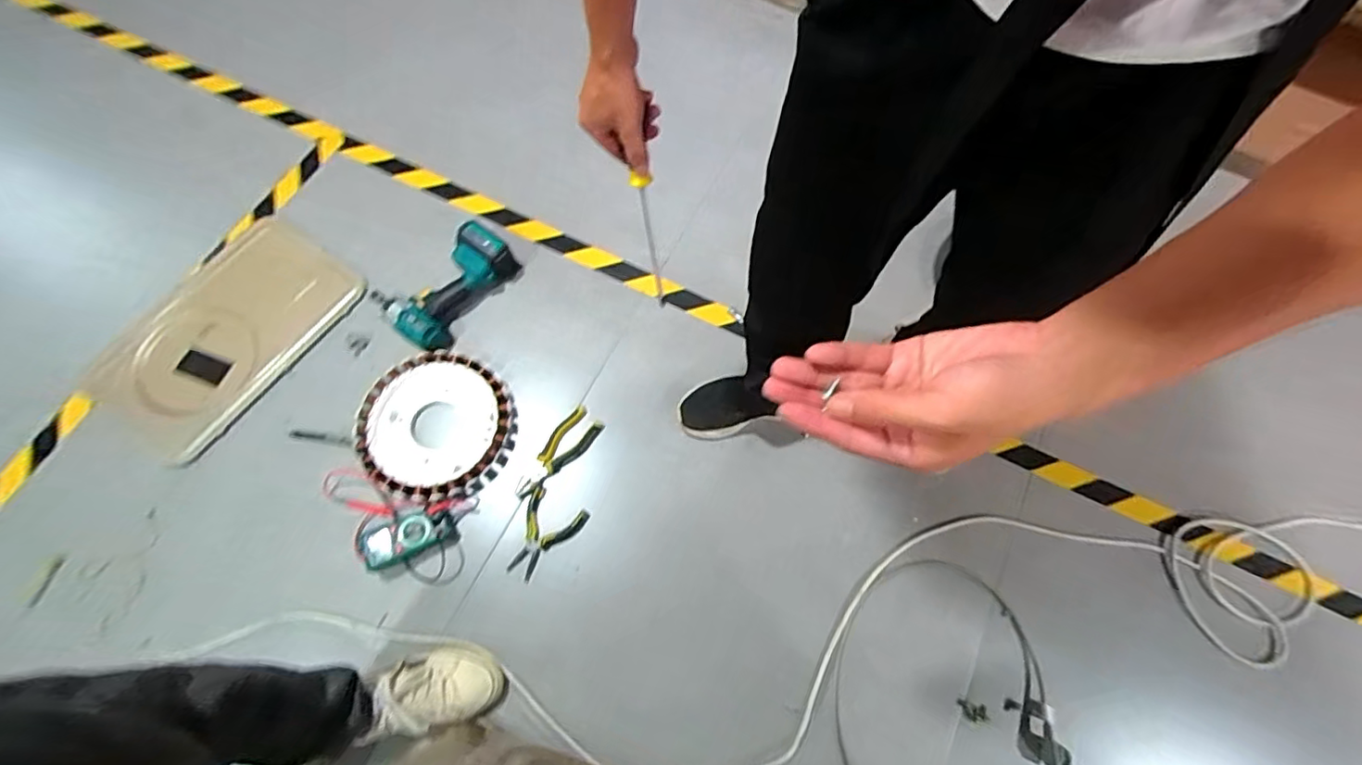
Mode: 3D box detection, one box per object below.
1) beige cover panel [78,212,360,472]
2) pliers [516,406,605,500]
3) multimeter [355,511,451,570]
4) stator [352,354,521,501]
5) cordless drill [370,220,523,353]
[{"bbox_3d":[-0.881,-0.100,1.127,0.302,0.067,0.477,32,72,10],"label":"beige cover panel"},{"bbox_3d":[-0.222,0.133,1.051,0.071,0.014,0.191,35,73,11],"label":"pliers"},{"bbox_3d":[-0.467,0.263,0.970,0.152,0.034,0.072,-17,71,-7],"label":"multimeter"},{"bbox_3d":[-0.444,0.080,1.058,0.274,0.039,0.258,0,69,-1],"label":"stator"},{"bbox_3d":[-0.455,-0.191,1.136,0.150,0.090,0.261,34,72,11],"label":"cordless drill"}]

